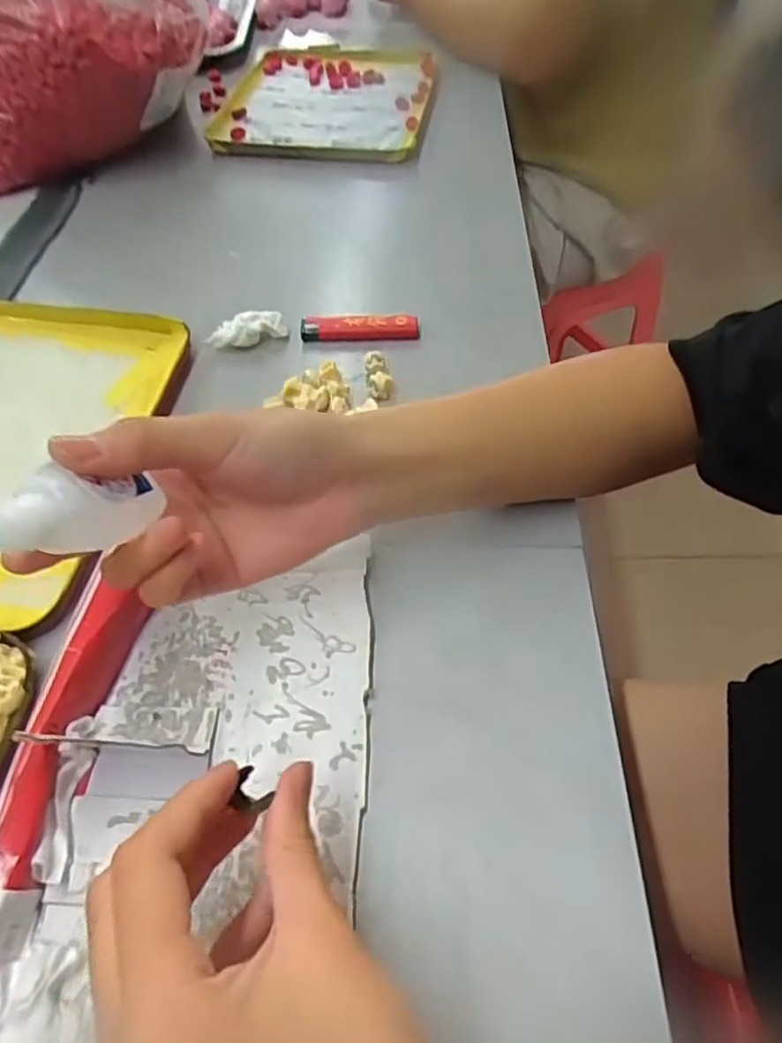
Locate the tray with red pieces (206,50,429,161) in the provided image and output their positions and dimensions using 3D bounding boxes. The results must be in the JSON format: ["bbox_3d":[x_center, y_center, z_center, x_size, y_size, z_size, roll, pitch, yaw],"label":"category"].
[{"bbox_3d":[-0.068,-0.454,0.717,0.220,0.028,0.263,7,52,5],"label":"tray with red pieces"}]

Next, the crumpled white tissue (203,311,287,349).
[{"bbox_3d":[-0.098,-0.133,0.455,0.054,0.024,0.015,-19,13,-17],"label":"crumpled white tissue"}]

